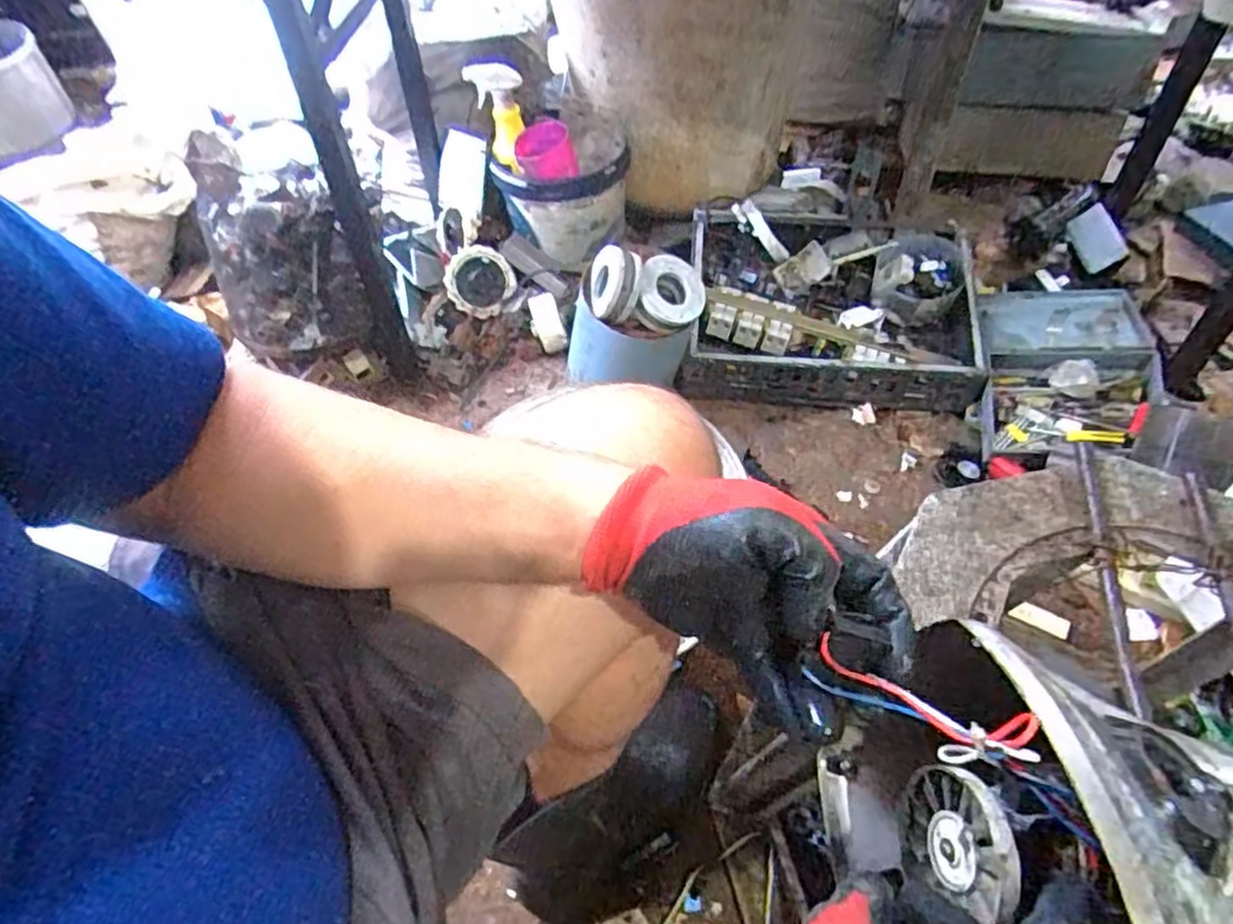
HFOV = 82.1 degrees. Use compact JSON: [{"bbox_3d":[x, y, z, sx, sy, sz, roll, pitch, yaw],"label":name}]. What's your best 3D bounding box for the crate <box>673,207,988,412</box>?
[{"bbox_3d":[0.319,-0.247,1.100,0.430,0.123,0.356,0,50,3],"label":"crate"}]

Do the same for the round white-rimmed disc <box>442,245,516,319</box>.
[{"bbox_3d":[-0.215,-0.283,1.110,0.103,0.026,0.107,-2,94,-22],"label":"round white-rimmed disc"}]

